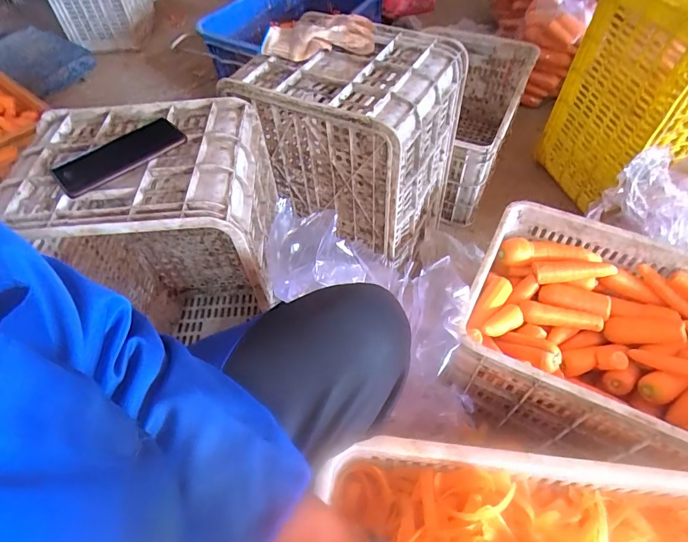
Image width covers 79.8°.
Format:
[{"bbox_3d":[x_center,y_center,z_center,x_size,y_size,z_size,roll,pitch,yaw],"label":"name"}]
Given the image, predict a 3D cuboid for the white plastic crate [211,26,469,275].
[{"bbox_3d":[0.016,-0.248,0.799,0.337,0.311,0.275,26,60,21],"label":"white plastic crate"}]

